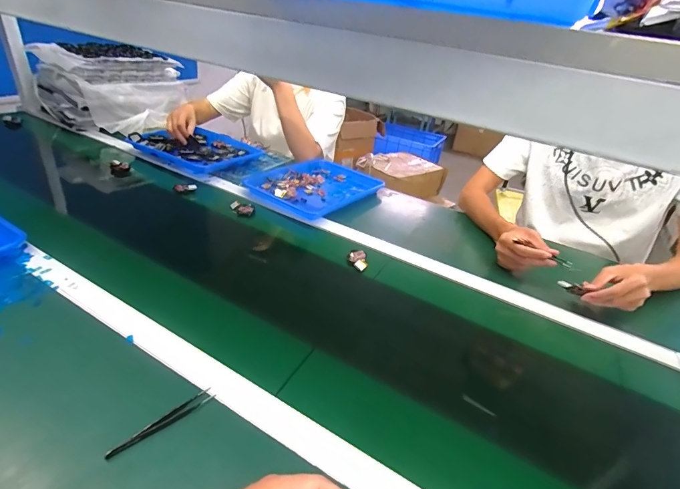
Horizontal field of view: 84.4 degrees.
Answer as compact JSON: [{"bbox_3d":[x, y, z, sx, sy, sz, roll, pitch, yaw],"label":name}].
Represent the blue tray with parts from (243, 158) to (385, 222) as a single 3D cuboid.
[{"bbox_3d":[-0.060,-0.165,1.022,0.260,0.031,0.336,26,37,27],"label":"blue tray with parts"}]

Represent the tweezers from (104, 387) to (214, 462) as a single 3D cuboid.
[{"bbox_3d":[-0.193,0.197,0.413,0.015,0.006,0.114,31,39,33],"label":"tweezers"}]

